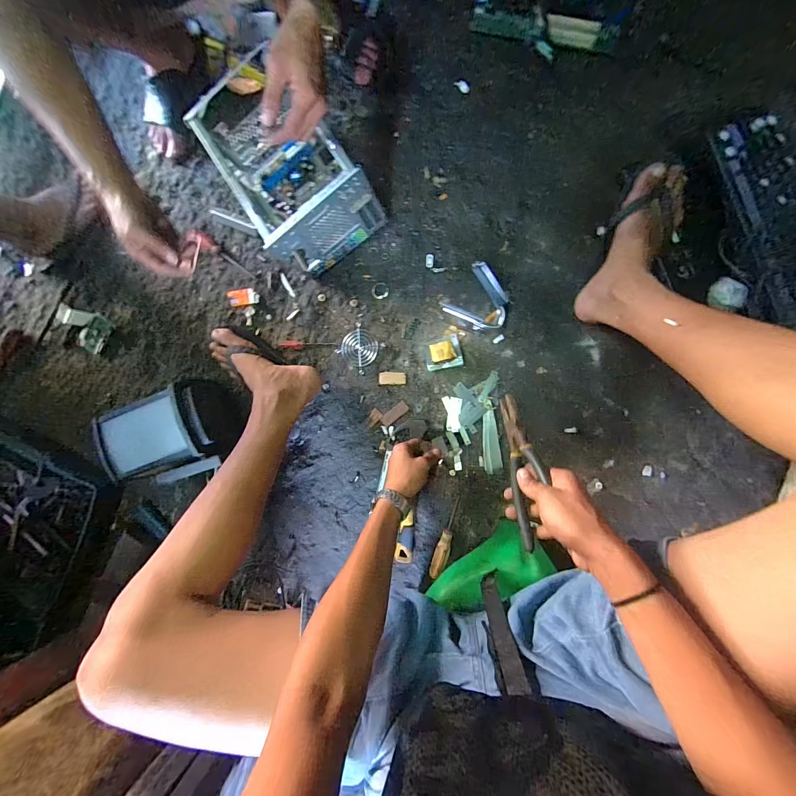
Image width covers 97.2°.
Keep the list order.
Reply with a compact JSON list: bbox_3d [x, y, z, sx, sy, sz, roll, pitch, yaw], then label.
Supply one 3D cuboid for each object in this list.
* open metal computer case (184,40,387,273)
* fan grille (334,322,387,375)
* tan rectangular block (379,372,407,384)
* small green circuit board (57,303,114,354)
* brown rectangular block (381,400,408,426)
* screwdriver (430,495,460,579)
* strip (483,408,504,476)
[{"bbox_3d":[-0.186,-0.400,0.634,0.188,0.175,0.274,-33,85,8],"label":"open metal computer case"},{"bbox_3d":[-0.077,-0.100,0.700,0.078,0.004,0.074,41,96,7],"label":"fan grille"},{"bbox_3d":[-0.011,-0.038,0.682,0.052,0.004,0.024,-1,90,9],"label":"tan rectangular block"},{"bbox_3d":[-0.715,-0.156,0.798,0.126,0.029,0.087,18,93,9],"label":"small green circuit board"},{"bbox_3d":[-0.007,0.031,0.691,0.058,0.004,0.023,-38,84,7],"label":"brown rectangular block"},{"bbox_3d":[0.093,0.262,0.659,0.024,0.026,0.153,22,93,9],"label":"screwdriver"},{"bbox_3d":[0.177,0.082,0.660,0.033,0.004,0.117,-4,89,9],"label":"strip"}]

